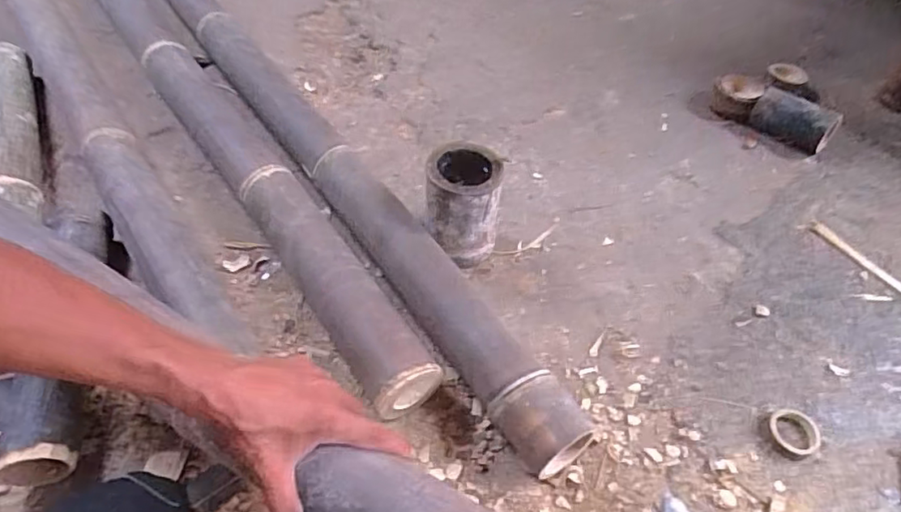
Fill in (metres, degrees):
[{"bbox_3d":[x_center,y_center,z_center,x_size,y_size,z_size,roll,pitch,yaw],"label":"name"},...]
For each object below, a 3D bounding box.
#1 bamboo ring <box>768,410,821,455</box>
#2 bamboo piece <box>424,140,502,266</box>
[{"bbox_3d":[0.374,0.193,0.623,0.048,0.014,0.050,0,49,0],"label":"bamboo ring"},{"bbox_3d":[0.017,-0.062,0.756,0.090,0.143,0.090,6,49,4],"label":"bamboo piece"}]

